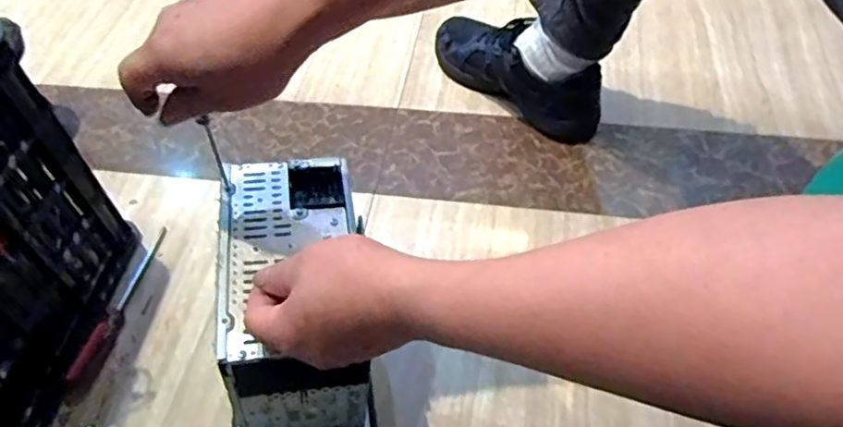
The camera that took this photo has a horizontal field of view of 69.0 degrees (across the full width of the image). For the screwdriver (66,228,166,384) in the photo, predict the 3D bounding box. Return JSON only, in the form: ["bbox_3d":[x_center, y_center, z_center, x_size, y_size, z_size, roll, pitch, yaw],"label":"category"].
[{"bbox_3d":[-0.328,0.091,0.668,0.024,0.017,0.190,5,53,9],"label":"screwdriver"}]

